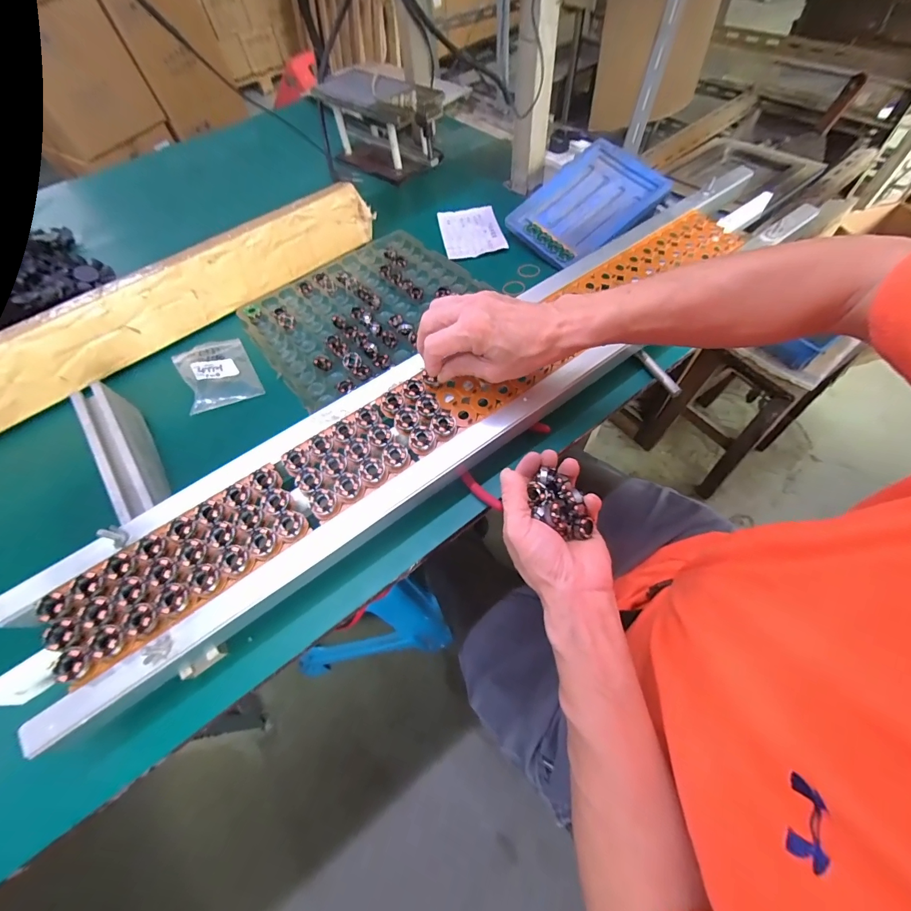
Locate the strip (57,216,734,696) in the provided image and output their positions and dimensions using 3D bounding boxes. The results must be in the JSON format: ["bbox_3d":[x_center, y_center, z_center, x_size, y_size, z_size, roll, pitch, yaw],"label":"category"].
[{"bbox_3d":[0.011,-0.075,0.402,0.798,0.023,0.083,-35,63,-16],"label":"strip"}]

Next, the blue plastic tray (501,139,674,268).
[{"bbox_3d":[0.202,-0.398,0.605,0.206,0.021,0.161,-40,72,1],"label":"blue plastic tray"}]

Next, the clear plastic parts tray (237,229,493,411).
[{"bbox_3d":[-0.140,-0.225,0.574,0.317,0.016,0.257,-40,64,-18],"label":"clear plastic parts tray"}]

